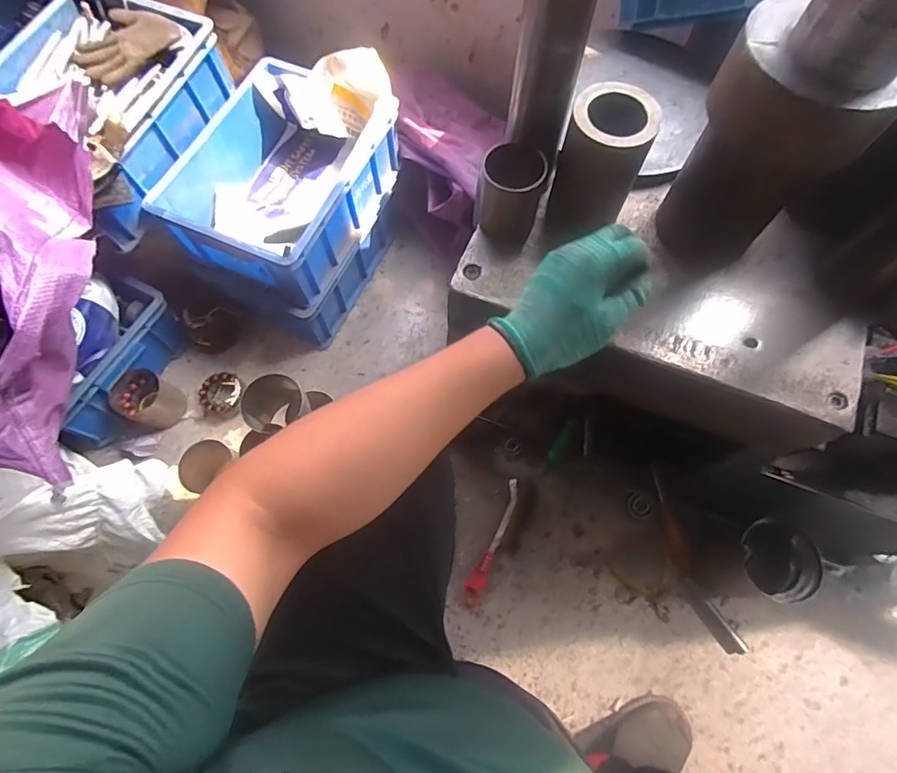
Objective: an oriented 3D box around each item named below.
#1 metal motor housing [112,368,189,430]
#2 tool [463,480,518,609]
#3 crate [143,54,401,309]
[{"bbox_3d":[-0.591,0.027,0.969,0.093,0.080,0.096,0,69,0],"label":"metal motor housing"},{"bbox_3d":[0.079,0.281,0.889,0.033,0.022,0.233,21,70,7],"label":"tool"},{"bbox_3d":[-0.313,-0.389,0.939,0.303,0.148,0.394,24,71,9],"label":"crate"}]

